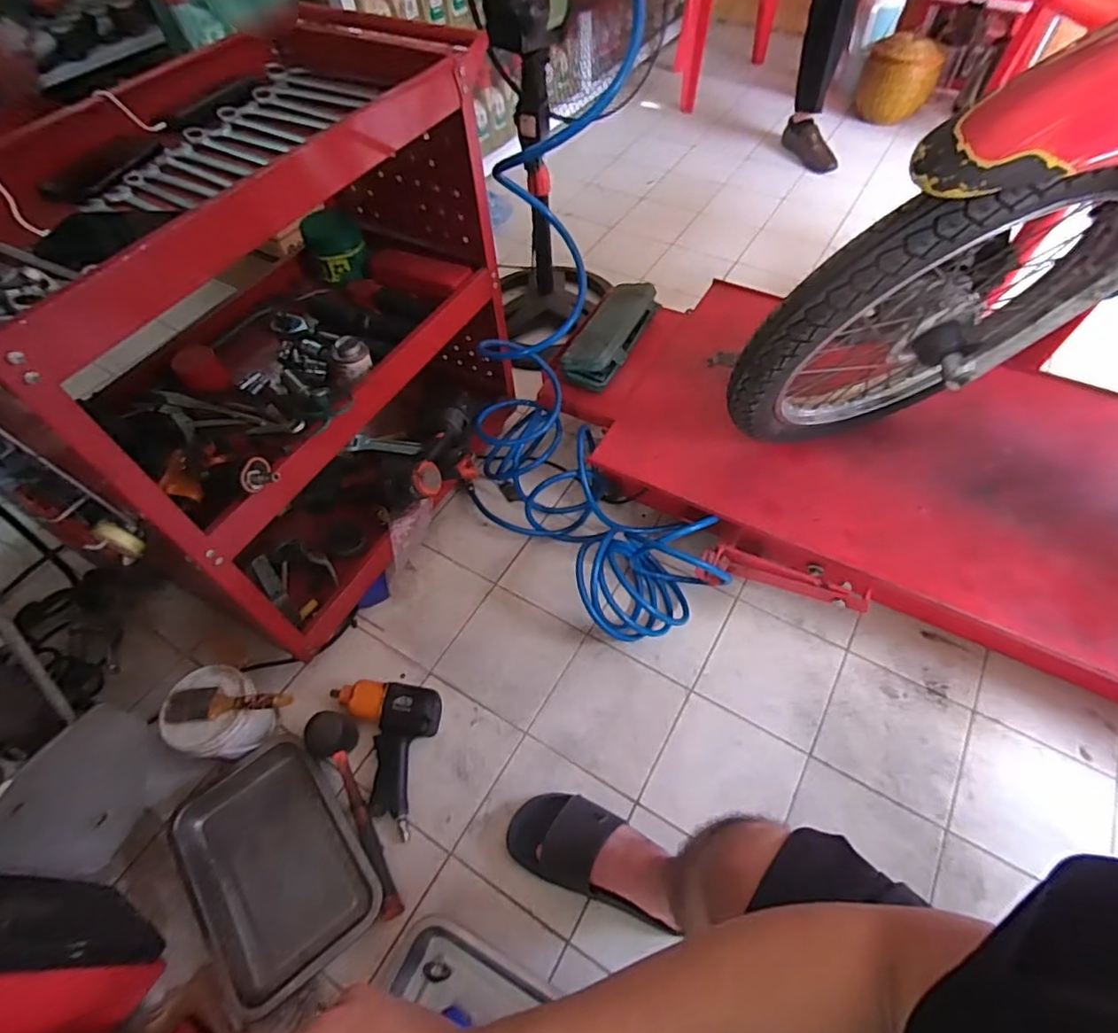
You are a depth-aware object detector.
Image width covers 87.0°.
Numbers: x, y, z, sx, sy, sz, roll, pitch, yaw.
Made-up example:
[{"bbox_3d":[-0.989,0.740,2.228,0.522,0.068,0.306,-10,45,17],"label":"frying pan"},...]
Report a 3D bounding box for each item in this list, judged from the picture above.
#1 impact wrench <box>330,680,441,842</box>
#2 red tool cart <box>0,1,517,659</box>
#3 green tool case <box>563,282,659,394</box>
[{"bbox_3d":[-0.283,0.361,0.910,0.160,0.064,0.202,4,55,6],"label":"impact wrench"},{"bbox_3d":[-0.434,-0.234,0.926,0.424,0.665,0.760,23,59,18],"label":"red tool cart"},{"bbox_3d":[0.109,-0.373,1.193,0.120,0.073,0.291,18,58,15],"label":"green tool case"}]

